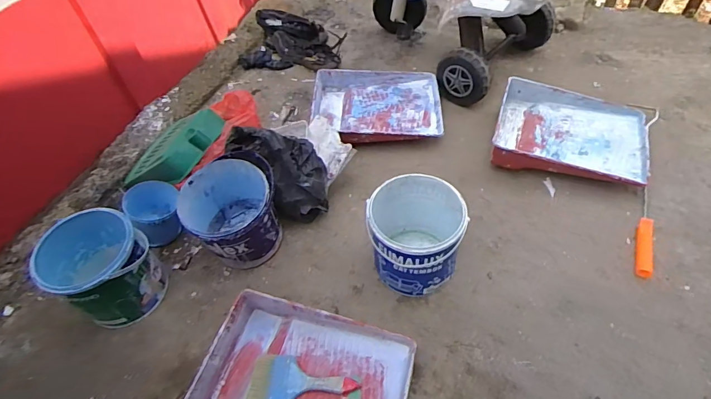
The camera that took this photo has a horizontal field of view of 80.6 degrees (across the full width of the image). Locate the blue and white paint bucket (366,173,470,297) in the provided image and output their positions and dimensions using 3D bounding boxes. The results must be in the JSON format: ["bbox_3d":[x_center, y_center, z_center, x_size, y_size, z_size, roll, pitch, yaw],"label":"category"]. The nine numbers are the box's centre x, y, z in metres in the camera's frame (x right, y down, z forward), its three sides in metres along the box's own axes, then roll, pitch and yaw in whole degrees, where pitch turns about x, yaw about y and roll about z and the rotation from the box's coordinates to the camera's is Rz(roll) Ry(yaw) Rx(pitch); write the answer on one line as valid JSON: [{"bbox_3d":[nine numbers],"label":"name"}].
[{"bbox_3d":[0.126,0.081,0.884,0.184,0.196,0.183,-3,49,4],"label":"blue and white paint bucket"}]

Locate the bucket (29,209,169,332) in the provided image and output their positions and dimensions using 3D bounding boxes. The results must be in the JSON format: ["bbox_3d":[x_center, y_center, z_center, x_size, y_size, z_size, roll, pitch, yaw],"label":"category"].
[{"bbox_3d":[-0.561,0.155,0.941,0.227,0.192,0.190,27,58,25],"label":"bucket"}]

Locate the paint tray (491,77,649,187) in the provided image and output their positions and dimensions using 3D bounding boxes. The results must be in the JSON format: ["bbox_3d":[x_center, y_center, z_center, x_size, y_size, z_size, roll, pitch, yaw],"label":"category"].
[{"bbox_3d":[0.565,-0.173,1.110,0.379,0.085,0.319,14,52,18],"label":"paint tray"}]

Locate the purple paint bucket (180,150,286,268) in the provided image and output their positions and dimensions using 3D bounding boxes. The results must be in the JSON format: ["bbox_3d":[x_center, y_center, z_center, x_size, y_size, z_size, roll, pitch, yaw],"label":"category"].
[{"bbox_3d":[-0.273,0.039,0.980,0.205,0.212,0.207,-3,49,4],"label":"purple paint bucket"}]

